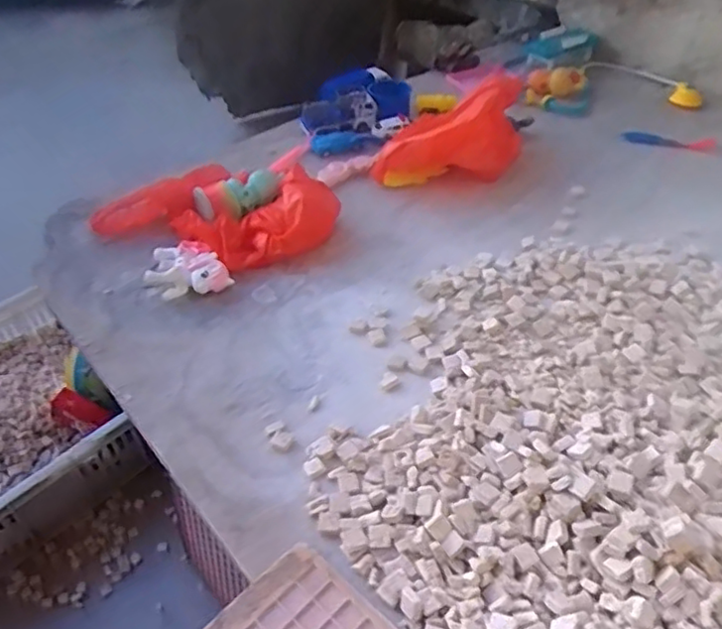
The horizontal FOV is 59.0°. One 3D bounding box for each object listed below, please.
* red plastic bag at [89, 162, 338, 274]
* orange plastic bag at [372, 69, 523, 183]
[{"bbox_3d":[-0.161,-0.116,0.734,0.243,0.063,0.151,16,45,19],"label":"red plastic bag"},{"bbox_3d":[0.124,-0.218,0.803,0.194,0.106,0.090,-23,46,-21],"label":"orange plastic bag"}]

